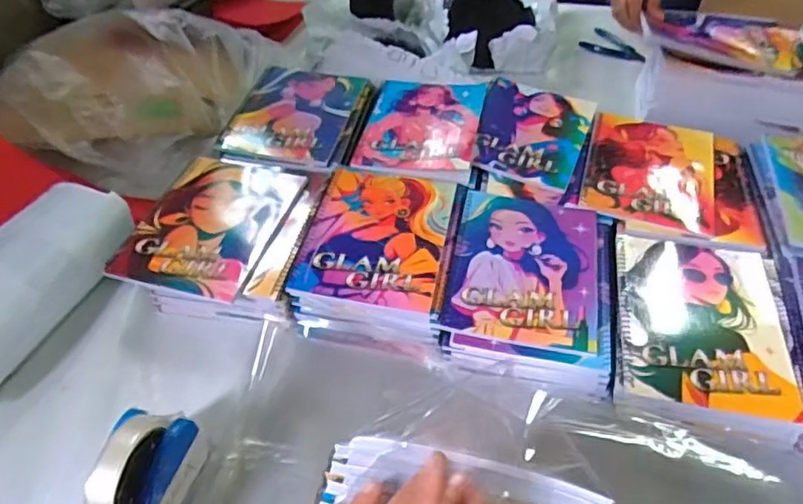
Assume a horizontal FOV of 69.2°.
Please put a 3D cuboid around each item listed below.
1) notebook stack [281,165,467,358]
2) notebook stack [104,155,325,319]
[{"bbox_3d":[-0.022,0.001,0.644,0.156,0.048,0.215,7,49,9],"label":"notebook stack"},{"bbox_3d":[-0.192,-0.018,0.661,0.186,0.055,0.201,12,50,13],"label":"notebook stack"}]

